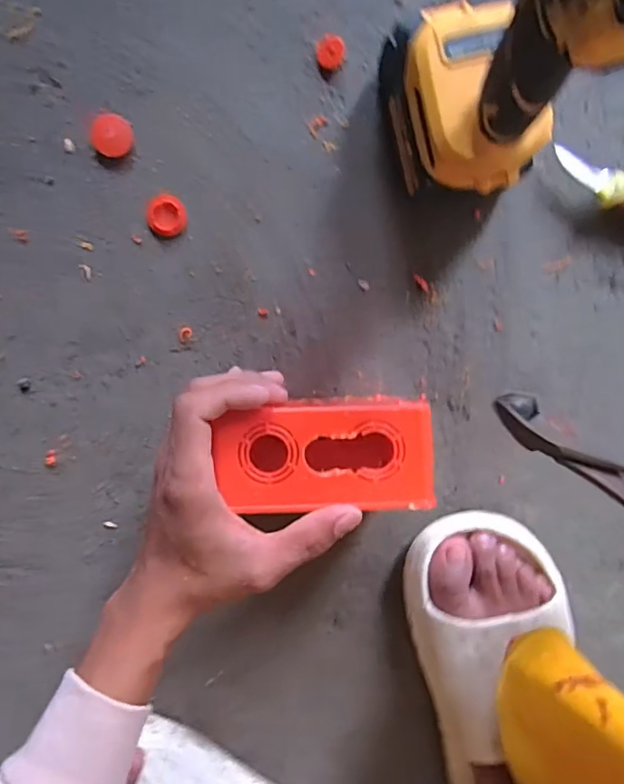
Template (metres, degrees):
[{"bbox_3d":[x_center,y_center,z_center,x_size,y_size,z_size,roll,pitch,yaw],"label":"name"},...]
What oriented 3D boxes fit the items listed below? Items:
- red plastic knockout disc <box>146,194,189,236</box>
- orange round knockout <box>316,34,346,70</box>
[{"bbox_3d":[-0.102,-0.124,0.382,0.026,0.004,0.027,0,99,-3],"label":"red plastic knockout disc"},{"bbox_3d":[0.013,-0.234,0.375,0.019,0.009,0.021,-3,99,-2],"label":"orange round knockout"}]

